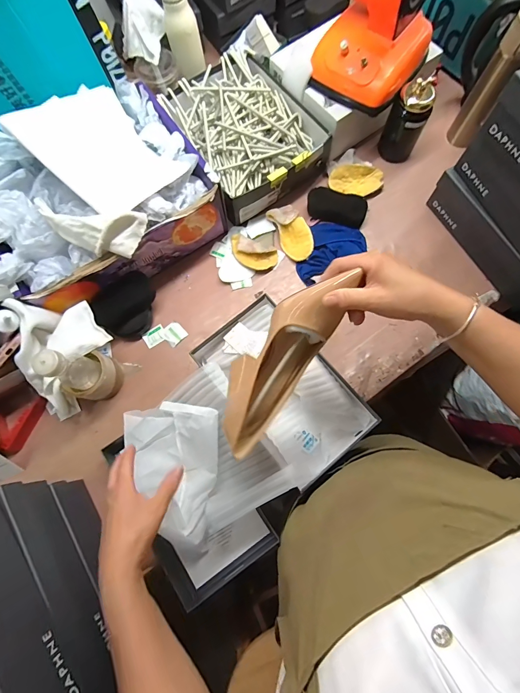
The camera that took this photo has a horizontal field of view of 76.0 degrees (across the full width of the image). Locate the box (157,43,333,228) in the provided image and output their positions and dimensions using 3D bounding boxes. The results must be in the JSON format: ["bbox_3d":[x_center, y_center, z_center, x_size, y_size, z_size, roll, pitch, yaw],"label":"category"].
[{"bbox_3d":[-0.033,-0.467,0.726,0.264,0.078,0.327,-32,77,-6],"label":"box"}]

